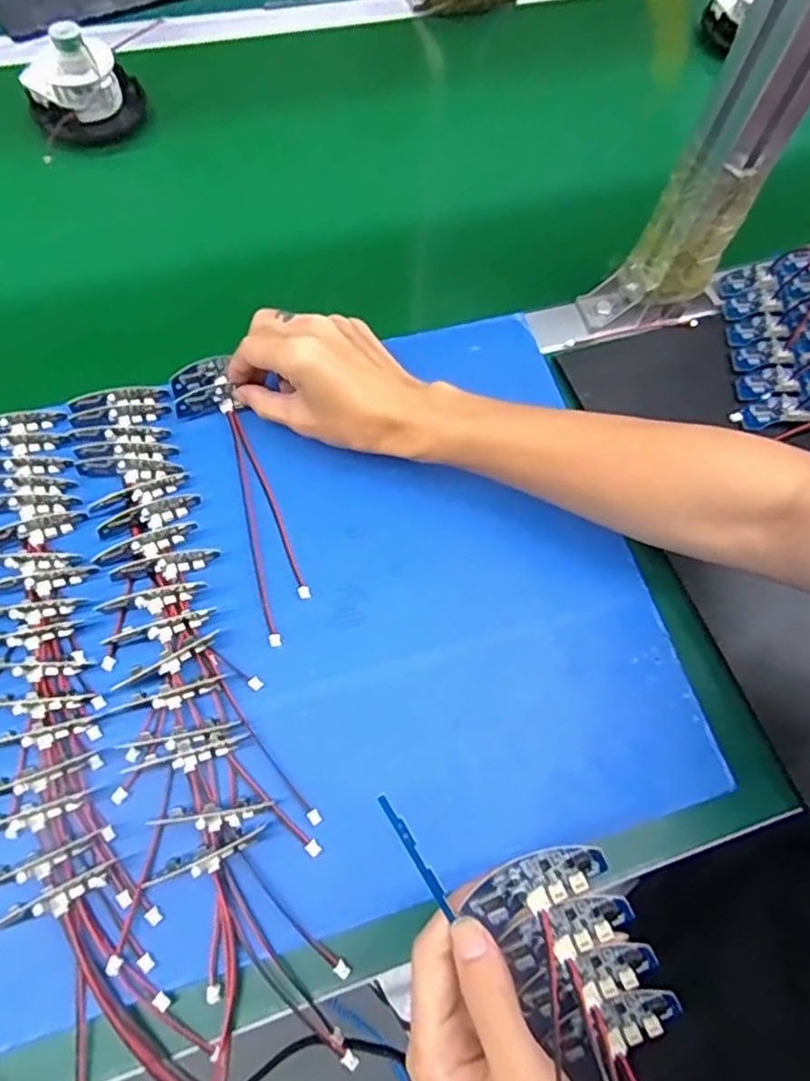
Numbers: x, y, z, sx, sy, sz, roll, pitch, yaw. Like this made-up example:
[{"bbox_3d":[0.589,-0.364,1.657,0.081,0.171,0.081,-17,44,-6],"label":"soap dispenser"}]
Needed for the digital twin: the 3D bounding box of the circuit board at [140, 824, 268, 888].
[{"bbox_3d":[-0.102,0.162,0.332,0.062,0.023,0.014,-22,69,-12],"label":"circuit board"}]

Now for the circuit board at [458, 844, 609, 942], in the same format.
[{"bbox_3d":[0.053,0.141,0.266,0.057,0.008,0.024,-37,91,7],"label":"circuit board"}]

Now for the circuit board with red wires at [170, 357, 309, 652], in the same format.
[{"bbox_3d":[-0.107,-0.031,0.424,0.039,0.020,0.201,-20,74,-11],"label":"circuit board with red wires"}]

